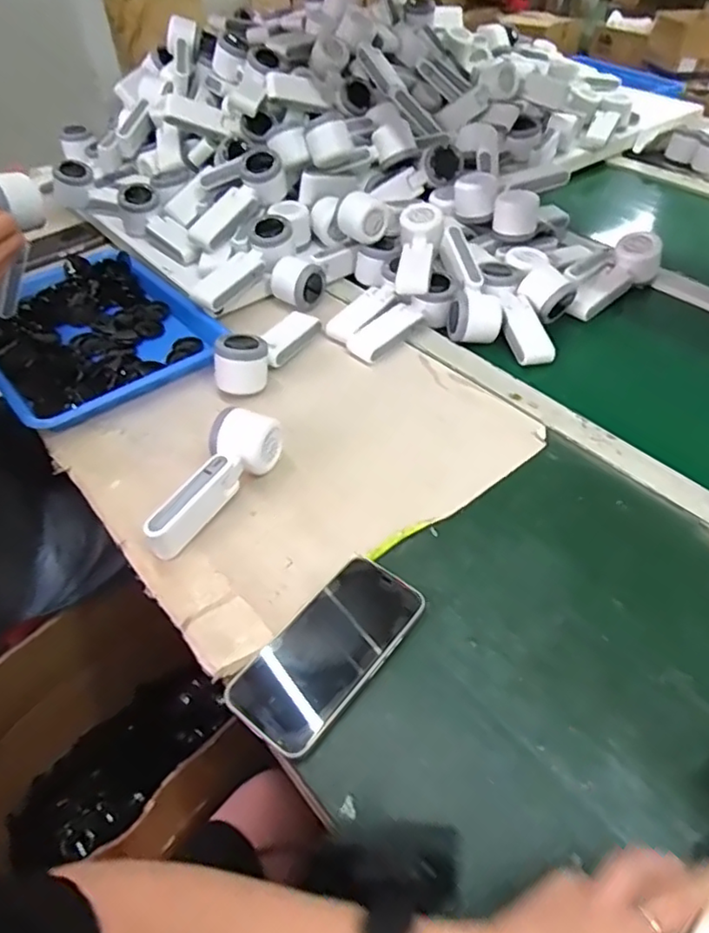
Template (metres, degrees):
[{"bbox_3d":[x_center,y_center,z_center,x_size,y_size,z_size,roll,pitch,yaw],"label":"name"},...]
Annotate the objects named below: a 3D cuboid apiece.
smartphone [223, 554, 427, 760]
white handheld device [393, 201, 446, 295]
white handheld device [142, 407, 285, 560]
[{"bbox_3d":[-0.018,0.138,0.473,0.076,0.007,0.157,33,56,23],"label":"smartphone"},{"bbox_3d":[0.079,-0.279,0.796,0.057,0.047,0.165,7,67,11],"label":"white handheld device"},{"bbox_3d":[-0.133,0.007,0.573,0.050,0.060,0.168,26,52,25],"label":"white handheld device"}]

